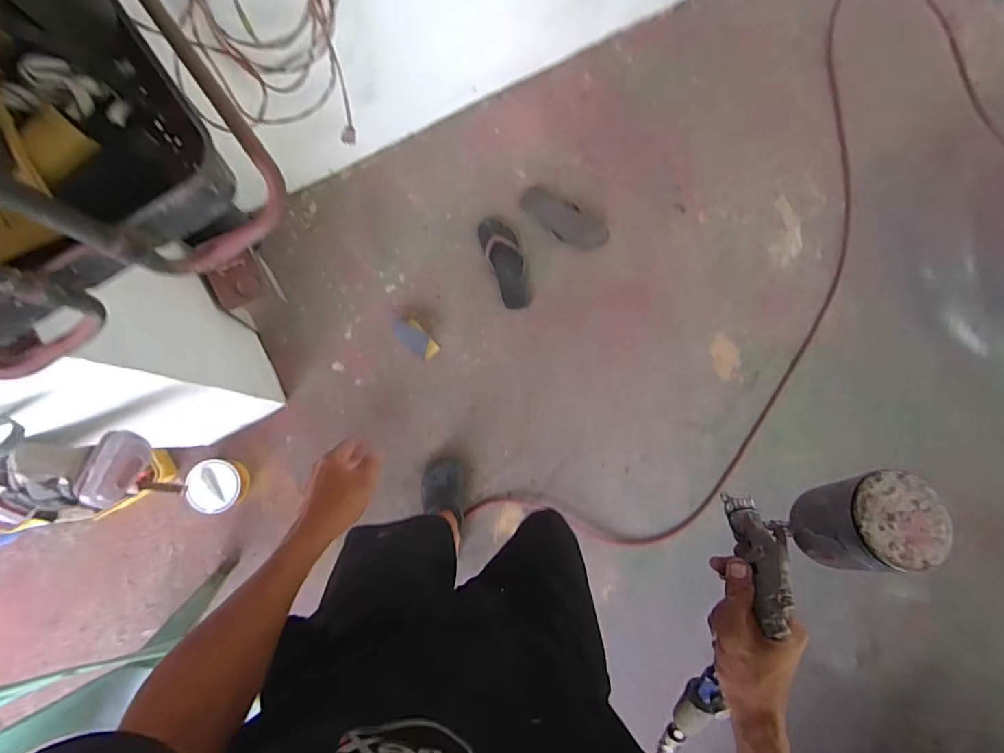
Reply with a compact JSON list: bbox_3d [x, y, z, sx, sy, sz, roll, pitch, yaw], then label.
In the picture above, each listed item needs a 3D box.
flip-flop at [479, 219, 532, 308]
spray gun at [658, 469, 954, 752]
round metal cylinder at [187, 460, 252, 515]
[{"bbox_3d":[0.014,-0.317,1.461,0.098,0.037,0.258,-20,88,-8],"label":"flip-flop"},{"bbox_3d":[0.254,0.253,0.556,0.093,0.125,0.449,15,122,-6],"label":"spray gun"},{"bbox_3d":[-0.702,0.271,1.311,0.126,0.103,0.132,-3,86,-7],"label":"round metal cylinder"}]

